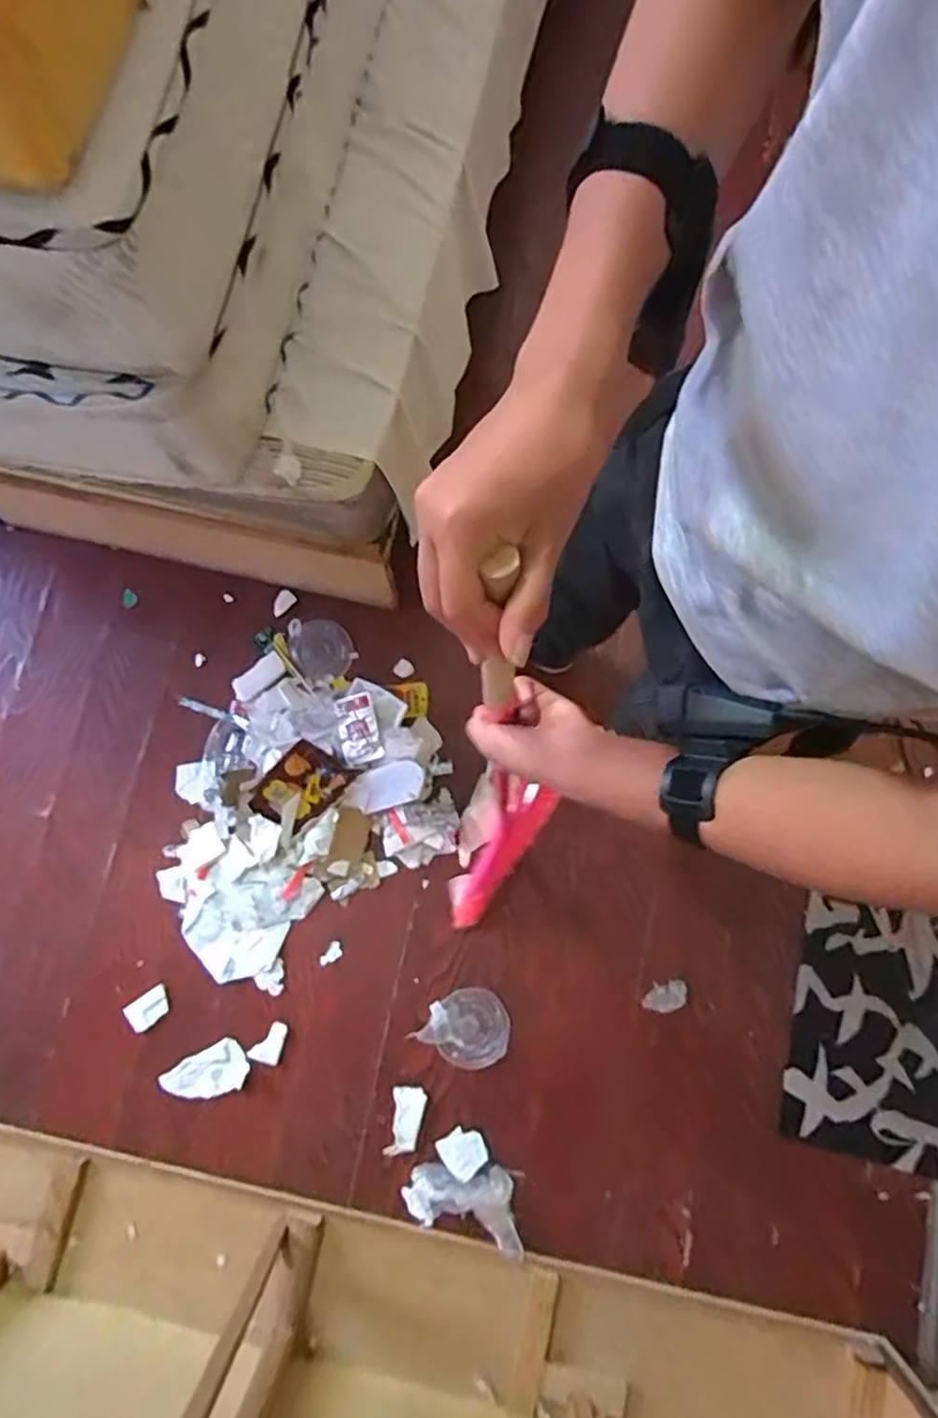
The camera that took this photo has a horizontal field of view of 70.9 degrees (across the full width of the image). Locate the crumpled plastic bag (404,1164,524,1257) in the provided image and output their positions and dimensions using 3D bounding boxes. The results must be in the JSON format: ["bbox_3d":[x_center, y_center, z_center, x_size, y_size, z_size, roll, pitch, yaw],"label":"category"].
[{"bbox_3d":[0.000,0.858,1.167,0.215,0.045,0.118,19,80,5],"label":"crumpled plastic bag"}]

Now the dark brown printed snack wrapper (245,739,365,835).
[{"bbox_3d":[-0.321,0.148,1.258,0.173,0.026,0.127,-46,107,0],"label":"dark brown printed snack wrapper"}]

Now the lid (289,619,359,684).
[{"bbox_3d":[-0.307,-0.129,1.361,0.120,0.009,0.150,-31,80,-4],"label":"lid"}]

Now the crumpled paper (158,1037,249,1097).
[{"bbox_3d":[-0.482,0.672,1.204,0.157,0.011,0.086,-28,80,-4],"label":"crumpled paper"}]

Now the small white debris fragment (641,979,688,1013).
[{"bbox_3d":[0.365,0.535,1.226,0.081,0.014,0.053,-5,79,0],"label":"small white debris fragment"}]

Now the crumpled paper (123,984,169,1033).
[{"bbox_3d":[-0.598,0.560,1.230,0.084,0.005,0.058,-33,80,-5],"label":"crumpled paper"}]

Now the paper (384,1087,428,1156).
[{"bbox_3d":[-0.114,0.741,1.182,0.059,0.014,0.116,8,80,3],"label":"paper"}]

